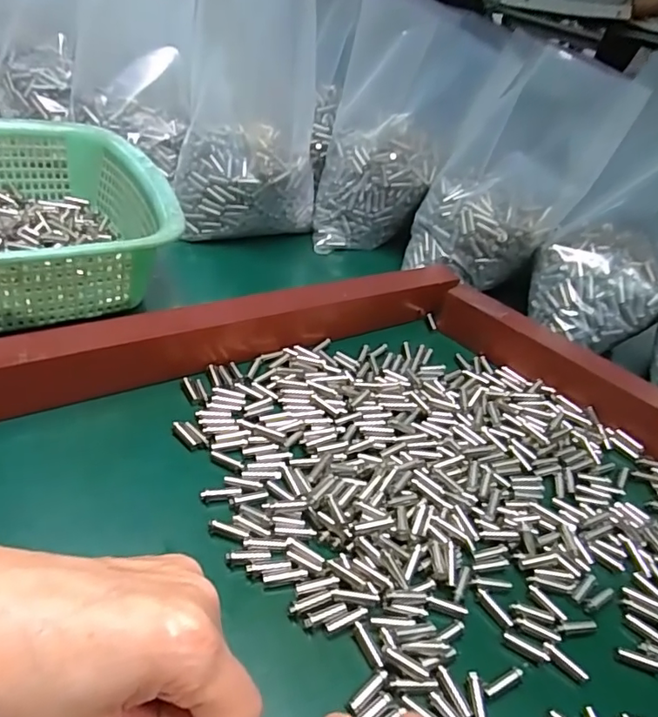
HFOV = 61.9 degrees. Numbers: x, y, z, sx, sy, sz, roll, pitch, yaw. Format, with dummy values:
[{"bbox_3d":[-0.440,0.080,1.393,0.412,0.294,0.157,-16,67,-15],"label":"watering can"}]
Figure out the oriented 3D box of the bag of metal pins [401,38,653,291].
[{"bbox_3d":[0.150,-0.156,0.461,0.119,0.163,0.097,-10,47,-16],"label":"bag of metal pins"}]

